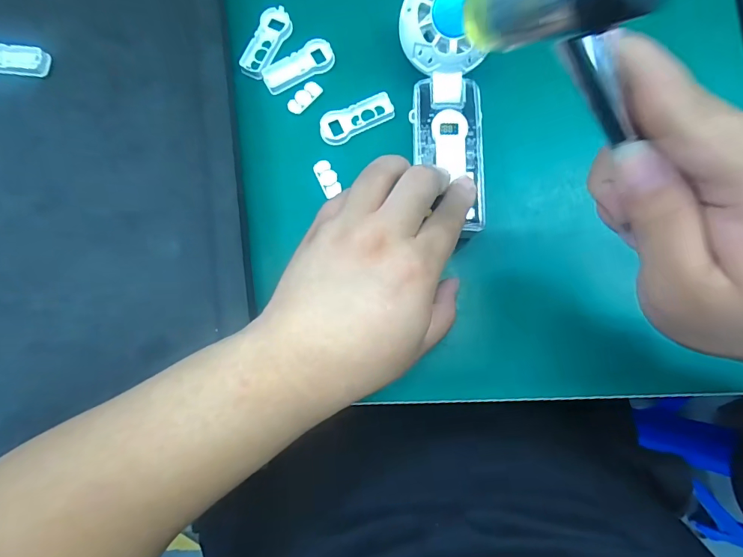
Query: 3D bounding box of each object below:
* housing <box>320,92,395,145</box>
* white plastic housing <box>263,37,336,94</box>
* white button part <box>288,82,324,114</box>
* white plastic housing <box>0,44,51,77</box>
[{"bbox_3d":[-0.011,-0.118,0.311,0.056,0.010,0.023,-21,82,-5],"label":"housing"},{"bbox_3d":[-0.055,-0.161,0.316,0.055,0.007,0.023,-27,83,-6],"label":"white plastic housing"},{"bbox_3d":[-0.050,-0.137,0.314,0.029,0.004,0.014,-44,85,-8],"label":"white button part"},{"bbox_3d":[-0.266,-0.161,0.307,0.054,0.010,0.022,8,81,-1],"label":"white plastic housing"}]

